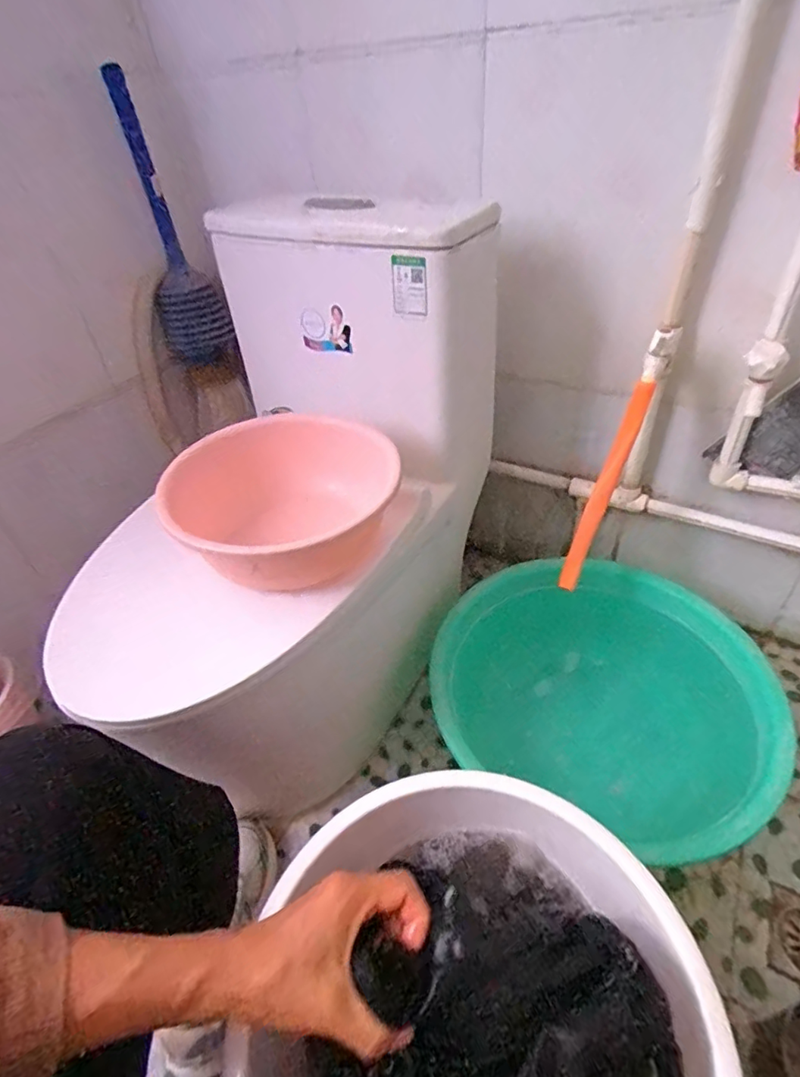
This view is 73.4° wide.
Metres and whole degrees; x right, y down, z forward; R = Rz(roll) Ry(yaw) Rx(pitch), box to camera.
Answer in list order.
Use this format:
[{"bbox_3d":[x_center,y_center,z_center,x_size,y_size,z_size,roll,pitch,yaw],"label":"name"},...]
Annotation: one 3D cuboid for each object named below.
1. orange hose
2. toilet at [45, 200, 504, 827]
[{"bbox_3d":[0.293,-0.069,0.770,0.031,0.305,0.038,31,24,36],"label":"orange hose"},{"bbox_3d":[-0.167,-0.020,0.787,0.377,0.692,0.631,22,47,28],"label":"toilet"}]

